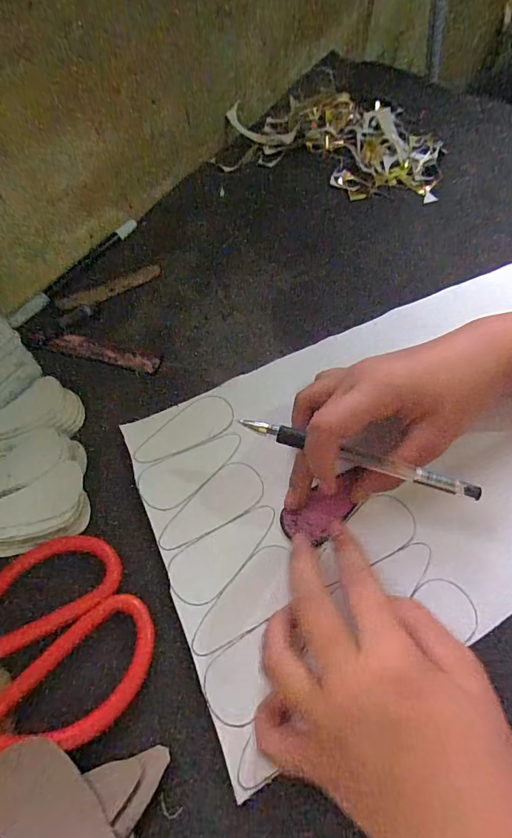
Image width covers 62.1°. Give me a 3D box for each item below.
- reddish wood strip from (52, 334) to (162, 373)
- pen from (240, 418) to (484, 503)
[{"bbox_3d":[-0.114,-0.051,0.322,0.087,0.004,0.019,14,60,7],"label":"reddish wood strip"},{"bbox_3d":[0.056,0.022,0.237,0.134,0.005,0.009,16,60,7],"label":"pen"}]

